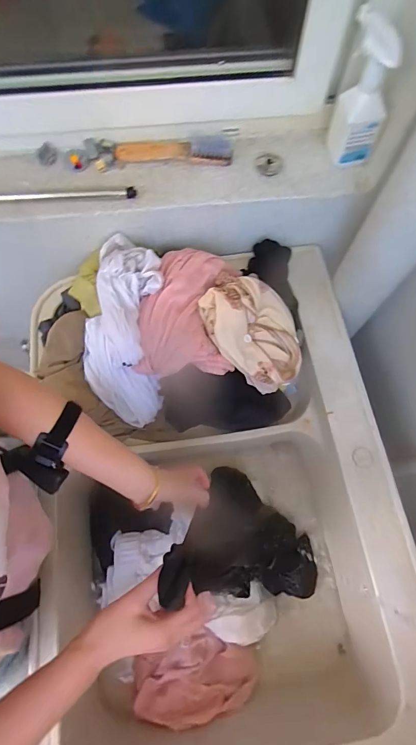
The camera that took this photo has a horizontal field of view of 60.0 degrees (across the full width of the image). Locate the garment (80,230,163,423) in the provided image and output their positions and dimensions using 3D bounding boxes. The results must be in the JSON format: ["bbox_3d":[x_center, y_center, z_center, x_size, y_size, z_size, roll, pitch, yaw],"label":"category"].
[{"bbox_3d":[-0.148,-0.070,0.620,0.127,0.097,0.327,1,95,0],"label":"garment"}]

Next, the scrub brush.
[{"bbox_3d":[-0.060,-0.388,0.637,0.201,0.032,0.051,-6,70,-3],"label":"scrub brush"}]

